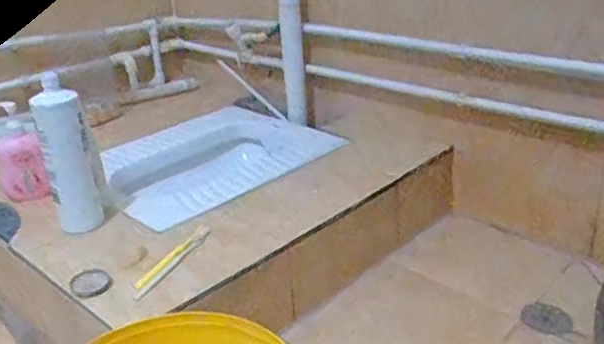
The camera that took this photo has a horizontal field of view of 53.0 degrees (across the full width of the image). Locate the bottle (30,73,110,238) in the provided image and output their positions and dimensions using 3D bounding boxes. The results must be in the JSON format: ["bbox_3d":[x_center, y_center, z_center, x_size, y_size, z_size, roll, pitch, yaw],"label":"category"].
[{"bbox_3d":[-0.383,-0.020,1.009,0.083,0.242,0.079,-11,26,-16],"label":"bottle"}]

